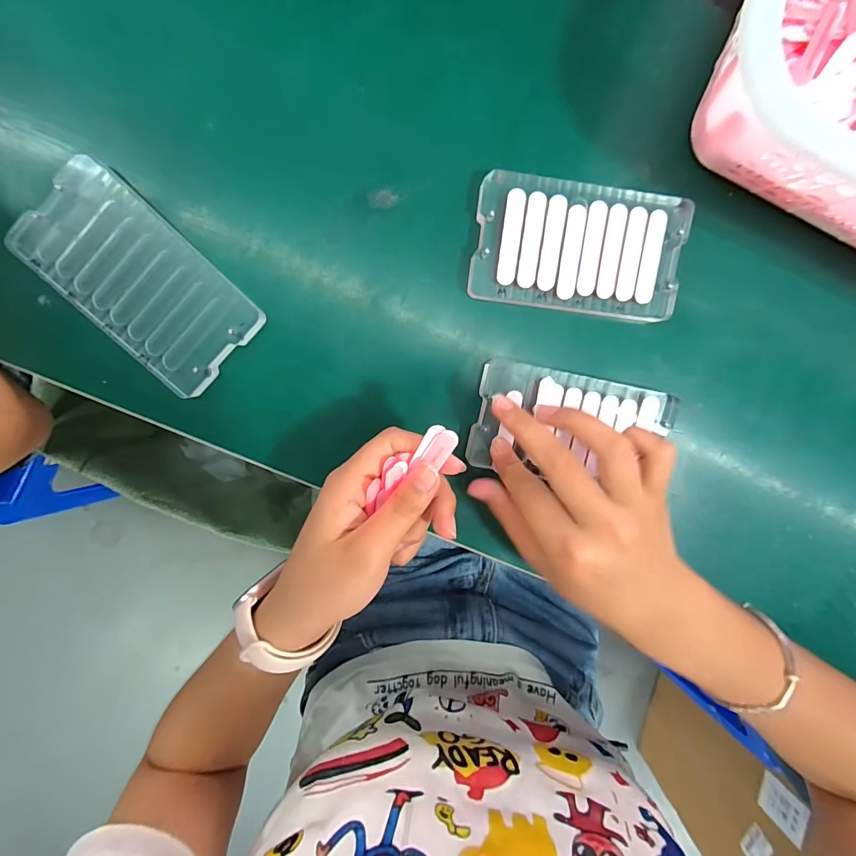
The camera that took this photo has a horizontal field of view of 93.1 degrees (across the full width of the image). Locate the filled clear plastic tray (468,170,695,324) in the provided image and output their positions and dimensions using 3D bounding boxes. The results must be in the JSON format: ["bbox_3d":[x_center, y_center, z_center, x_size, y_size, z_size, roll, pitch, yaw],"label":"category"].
[{"bbox_3d":[0.089,-0.105,0.238,0.122,0.012,0.073,7,98,-5],"label":"filled clear plastic tray"}]

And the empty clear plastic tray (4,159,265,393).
[{"bbox_3d":[-0.161,-0.082,0.228,0.122,0.011,0.069,43,94,-9],"label":"empty clear plastic tray"}]

